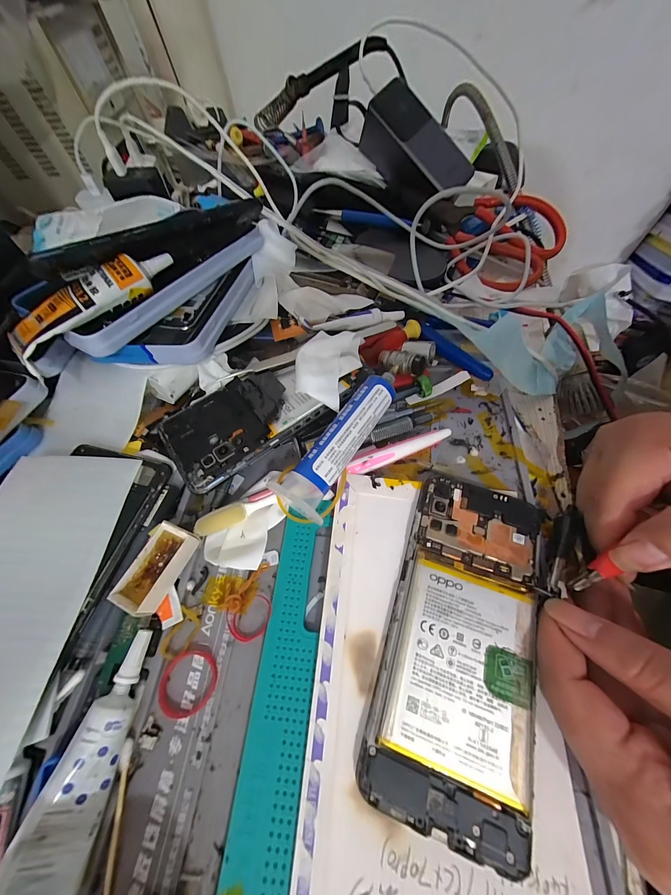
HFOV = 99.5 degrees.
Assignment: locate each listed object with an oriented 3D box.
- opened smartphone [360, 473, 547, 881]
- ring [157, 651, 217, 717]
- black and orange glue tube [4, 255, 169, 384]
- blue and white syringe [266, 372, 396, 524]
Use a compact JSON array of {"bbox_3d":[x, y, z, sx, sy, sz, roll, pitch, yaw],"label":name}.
[{"bbox_3d":[0.067,0.093,0.151,0.070,0.014,0.156,17,64,13],"label":"opened smartphone"},{"bbox_3d":[-0.081,0.128,0.154,0.031,0.004,0.028,7,62,8],"label":"ring"},{"bbox_3d":[-0.172,-0.105,0.201,0.035,0.028,0.122,31,68,19],"label":"black and orange glue tube"},{"bbox_3d":[0.004,-0.008,0.191,0.033,0.023,0.115,25,66,17],"label":"blue and white syringe"}]

